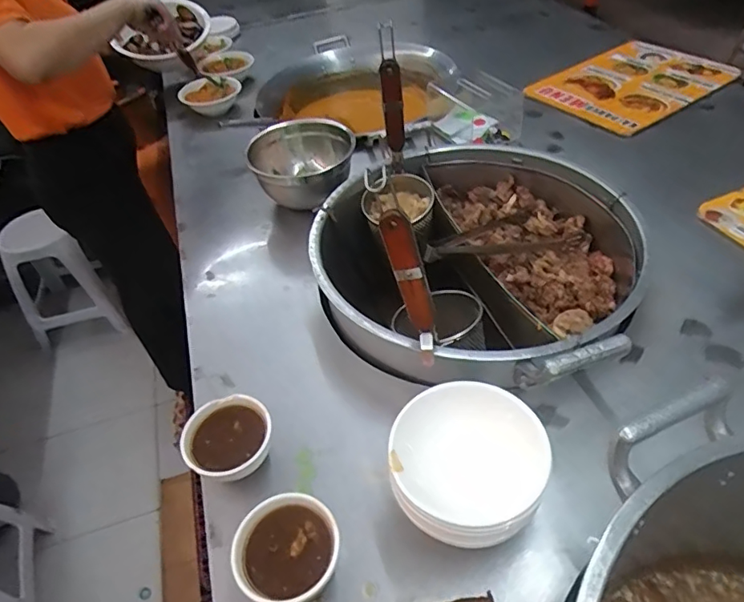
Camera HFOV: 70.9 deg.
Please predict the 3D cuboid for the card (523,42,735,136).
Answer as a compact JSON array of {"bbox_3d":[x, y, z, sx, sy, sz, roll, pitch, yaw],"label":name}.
[{"bbox_3d":[0.577,-0.492,1.167,0.403,0.007,0.292,-30,49,-21],"label":"card"}]

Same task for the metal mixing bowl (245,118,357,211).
[{"bbox_3d":[-0.119,-0.233,0.929,0.175,0.108,0.175,-4,45,4],"label":"metal mixing bowl"}]

